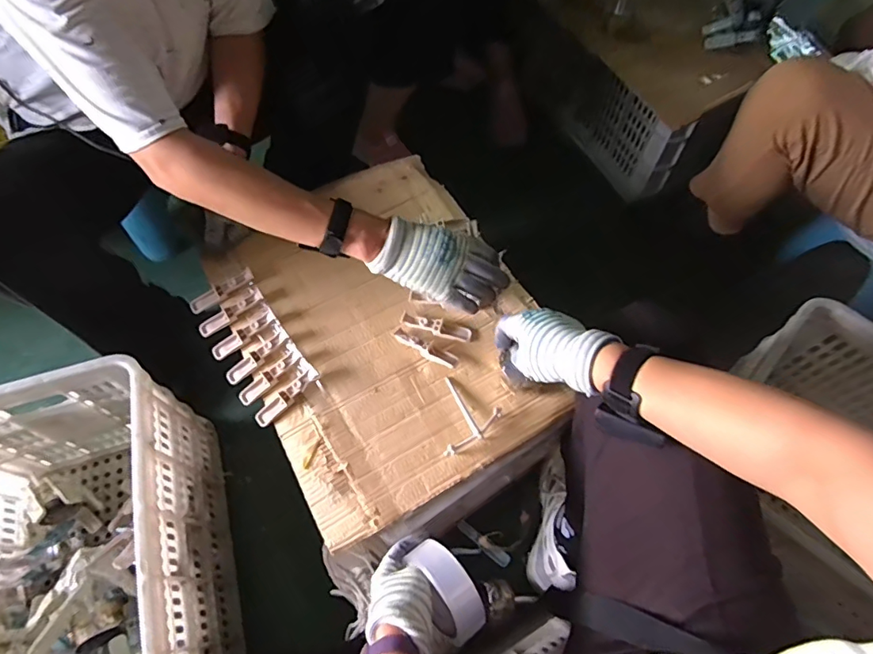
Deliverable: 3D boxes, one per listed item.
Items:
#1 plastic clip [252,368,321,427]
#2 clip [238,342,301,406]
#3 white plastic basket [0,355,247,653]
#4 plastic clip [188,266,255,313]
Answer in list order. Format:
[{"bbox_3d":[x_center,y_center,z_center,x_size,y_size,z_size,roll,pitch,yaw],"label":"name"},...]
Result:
[{"bbox_3d":[-0.199,0.092,0.659,0.101,0.015,0.026,-43,69,-2],"label":"plastic clip"},{"bbox_3d":[-0.223,0.065,0.668,0.097,0.019,0.025,-42,69,-19],"label":"clip"},{"bbox_3d":[-0.511,0.363,0.699,0.348,0.297,0.502,-17,63,-8],"label":"white plastic basket"},{"bbox_3d":[-0.314,-0.052,0.732,0.097,0.020,0.022,-29,65,-14],"label":"plastic clip"}]

